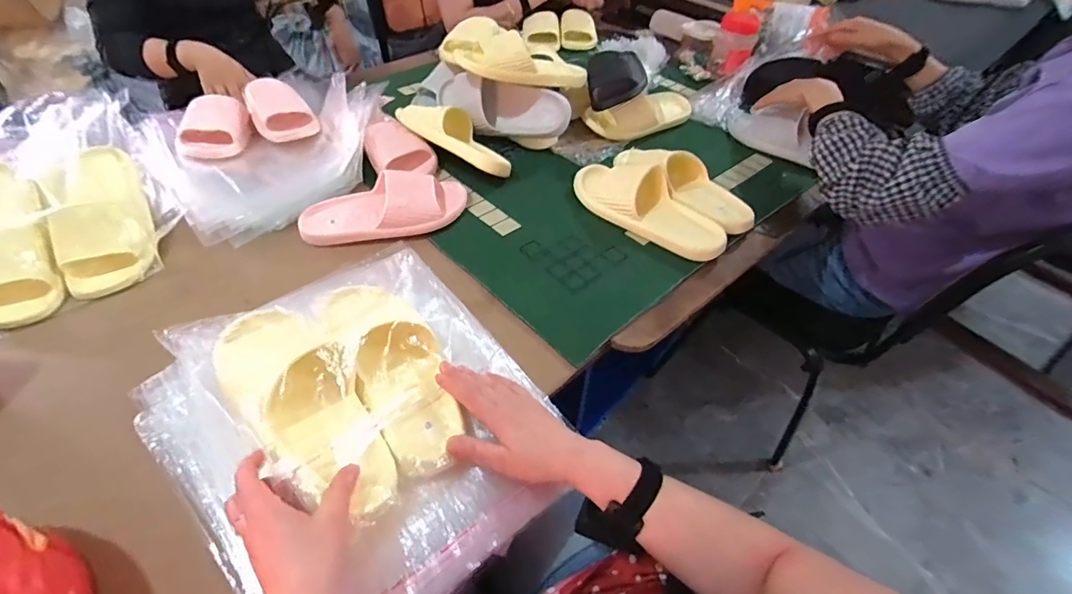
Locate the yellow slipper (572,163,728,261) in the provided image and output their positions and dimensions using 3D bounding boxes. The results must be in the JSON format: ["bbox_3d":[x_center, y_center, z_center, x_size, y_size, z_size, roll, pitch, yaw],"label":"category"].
[{"bbox_3d":[0.174,-0.156,0.758,0.114,0.062,0.278,-31,56,-26],"label":"yellow slipper"}]

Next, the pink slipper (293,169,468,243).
[{"bbox_3d":[-0.235,-0.142,0.730,0.248,0.061,0.103,-9,49,-9],"label":"pink slipper"}]

